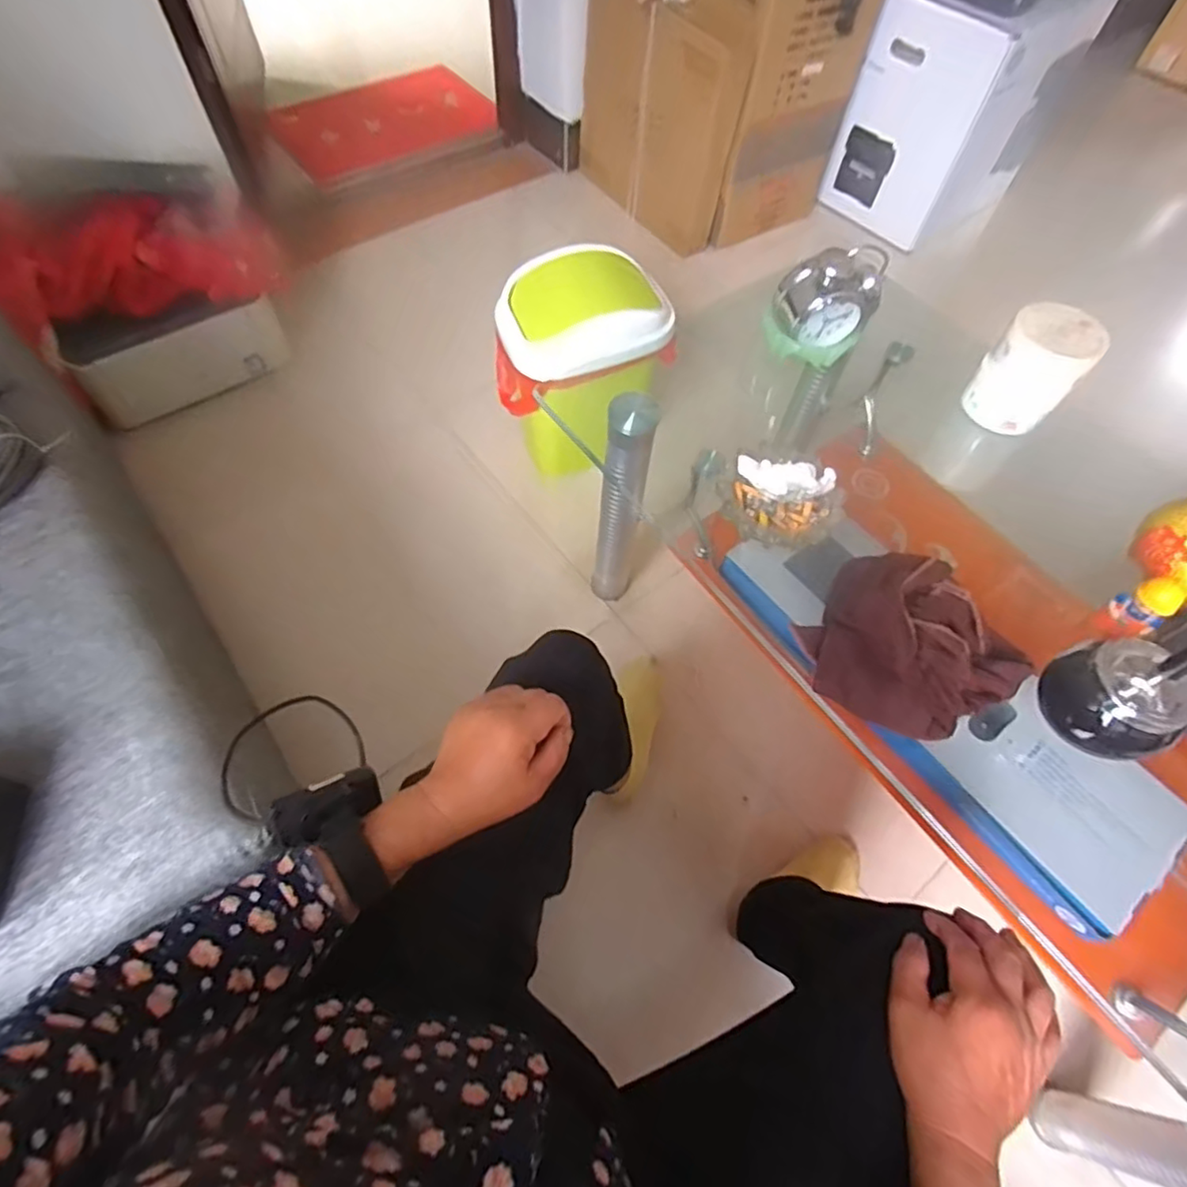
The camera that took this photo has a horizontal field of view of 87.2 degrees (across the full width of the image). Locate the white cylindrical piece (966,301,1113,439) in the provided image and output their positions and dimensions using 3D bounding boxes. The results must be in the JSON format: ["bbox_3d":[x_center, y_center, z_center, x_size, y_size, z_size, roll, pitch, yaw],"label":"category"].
[{"bbox_3d":[0.534,-0.271,0.760,0.098,0.112,0.104,1,60,-2],"label":"white cylindrical piece"}]

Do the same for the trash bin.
[{"bbox_3d":[-0.017,-0.416,1.149,0.288,0.358,0.202,-18,63,-13],"label":"trash bin"}]

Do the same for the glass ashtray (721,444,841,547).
[{"bbox_3d":[0.199,-0.102,0.663,0.122,0.032,0.112,1,60,-2],"label":"glass ashtray"}]

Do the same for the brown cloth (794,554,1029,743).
[{"bbox_3d":[0.300,0.046,0.580,0.180,0.062,0.176,40,66,18],"label":"brown cloth"}]

